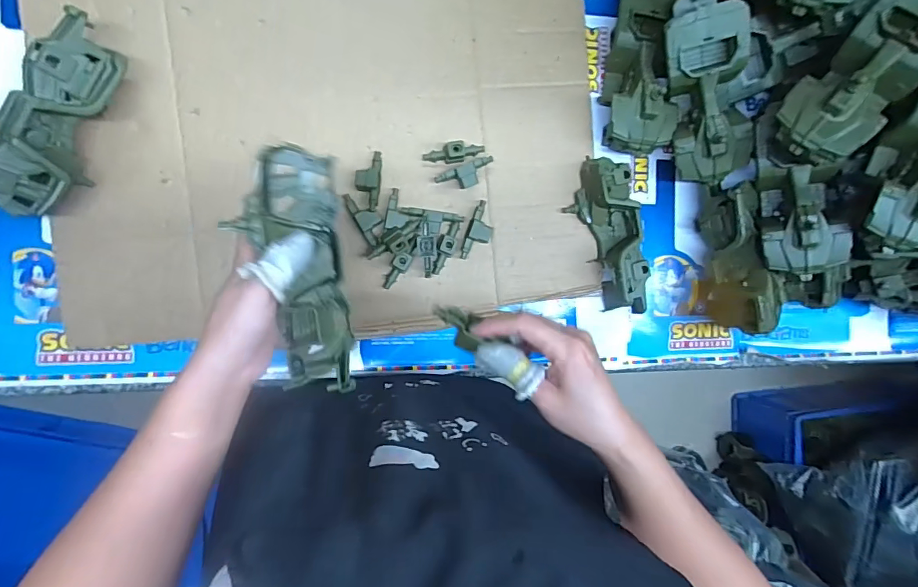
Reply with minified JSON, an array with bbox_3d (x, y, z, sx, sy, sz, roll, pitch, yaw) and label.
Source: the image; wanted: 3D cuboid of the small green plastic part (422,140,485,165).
[{"bbox_3d":[-0.004,-0.157,0.518,0.070,0.024,0.020,-8,95,-7],"label":"small green plastic part"}]

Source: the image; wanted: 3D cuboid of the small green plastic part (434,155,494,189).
[{"bbox_3d":[0.008,-0.133,0.521,0.068,0.018,0.026,-24,96,-5],"label":"small green plastic part"}]

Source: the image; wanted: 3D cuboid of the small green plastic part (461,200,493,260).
[{"bbox_3d":[0.024,-0.069,0.527,0.028,0.020,0.067,19,91,-8],"label":"small green plastic part"}]

